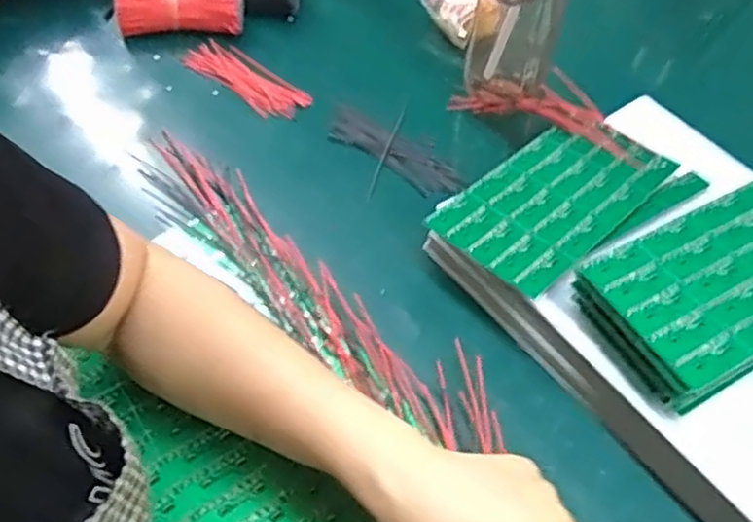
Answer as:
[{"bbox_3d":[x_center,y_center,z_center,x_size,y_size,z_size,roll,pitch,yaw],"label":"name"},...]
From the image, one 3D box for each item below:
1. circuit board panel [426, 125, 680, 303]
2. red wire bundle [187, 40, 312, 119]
[{"bbox_3d":[0.133,-0.049,0.528,0.101,0.008,0.183,35,57,29],"label":"circuit board panel"},{"bbox_3d":[-0.122,-0.169,0.656,0.129,0.015,0.046,33,59,22],"label":"red wire bundle"}]

